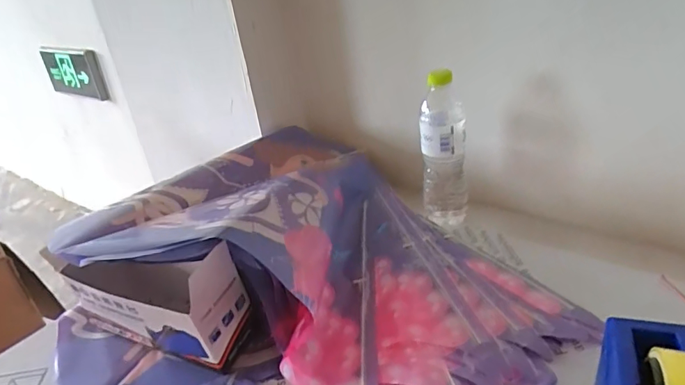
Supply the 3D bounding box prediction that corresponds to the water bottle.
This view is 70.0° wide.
[{"bbox_3d":[0.140,-0.062,0.691,0.066,0.209,0.053,6,31,25],"label":"water bottle"}]

